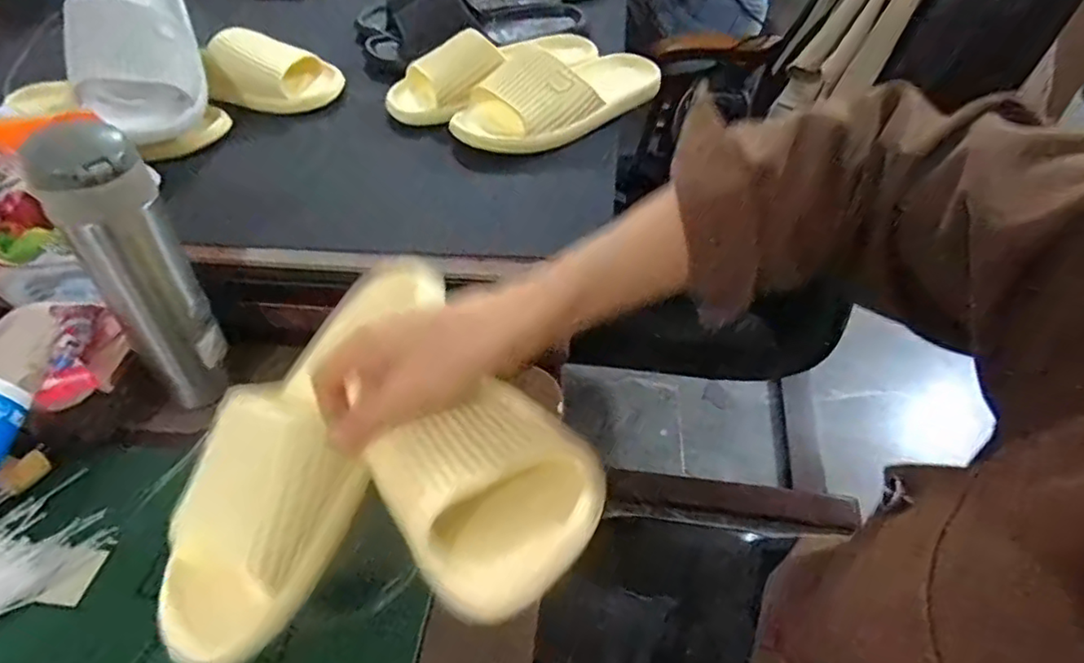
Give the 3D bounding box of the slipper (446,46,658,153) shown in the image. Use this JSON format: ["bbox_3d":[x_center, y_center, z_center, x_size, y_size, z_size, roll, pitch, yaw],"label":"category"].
[{"bbox_3d":[0.026,-0.247,0.617,0.246,0.055,0.103,-29,52,-23],"label":"slipper"}]

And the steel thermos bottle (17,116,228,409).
[{"bbox_3d":[-0.297,-0.043,0.466,0.066,0.215,0.058,-36,55,-27],"label":"steel thermos bottle"}]

